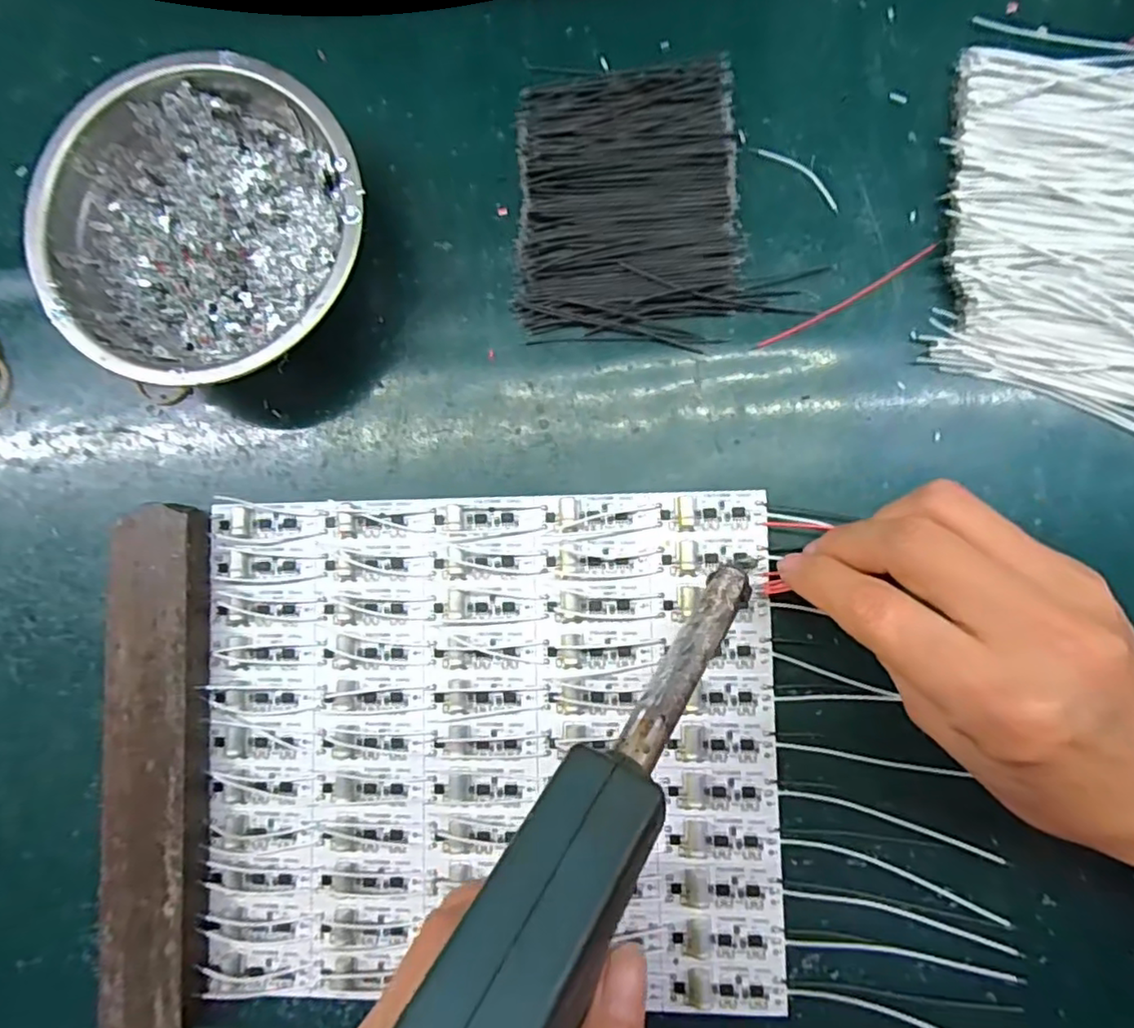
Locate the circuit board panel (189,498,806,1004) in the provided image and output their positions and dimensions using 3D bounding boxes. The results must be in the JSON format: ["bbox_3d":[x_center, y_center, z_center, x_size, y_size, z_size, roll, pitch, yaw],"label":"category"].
[{"bbox_3d":[-0.032,0.091,0.249,0.225,0.008,0.192,-1,85,5],"label":"circuit board panel"}]

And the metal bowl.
[{"bbox_3d":[-0.137,-0.110,0.252,0.116,0.046,0.123,0,86,5],"label":"metal bowl"}]

